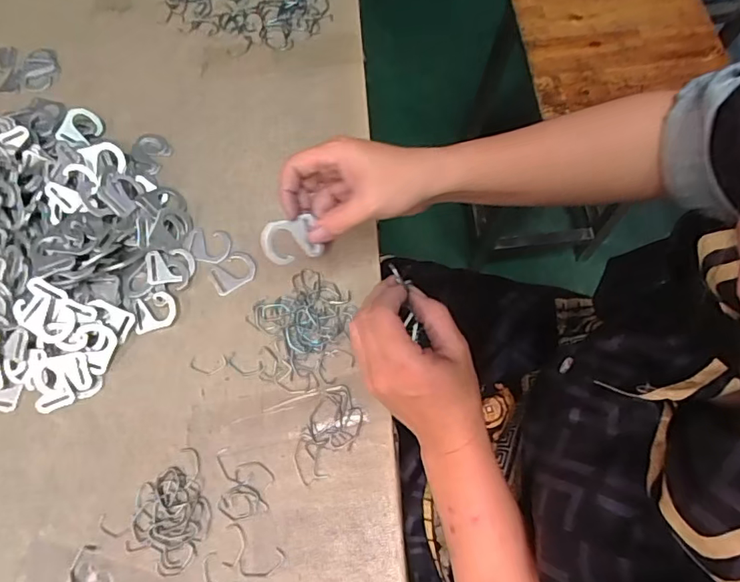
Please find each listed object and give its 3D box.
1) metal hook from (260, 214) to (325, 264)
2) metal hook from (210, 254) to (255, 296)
[{"bbox_3d":[-0.060,-0.039,0.396,0.045,0.005,0.035,-17,115,-13],"label":"metal hook"},{"bbox_3d":[-0.132,-0.019,0.494,0.042,0.004,0.034,-26,72,-7],"label":"metal hook"}]

